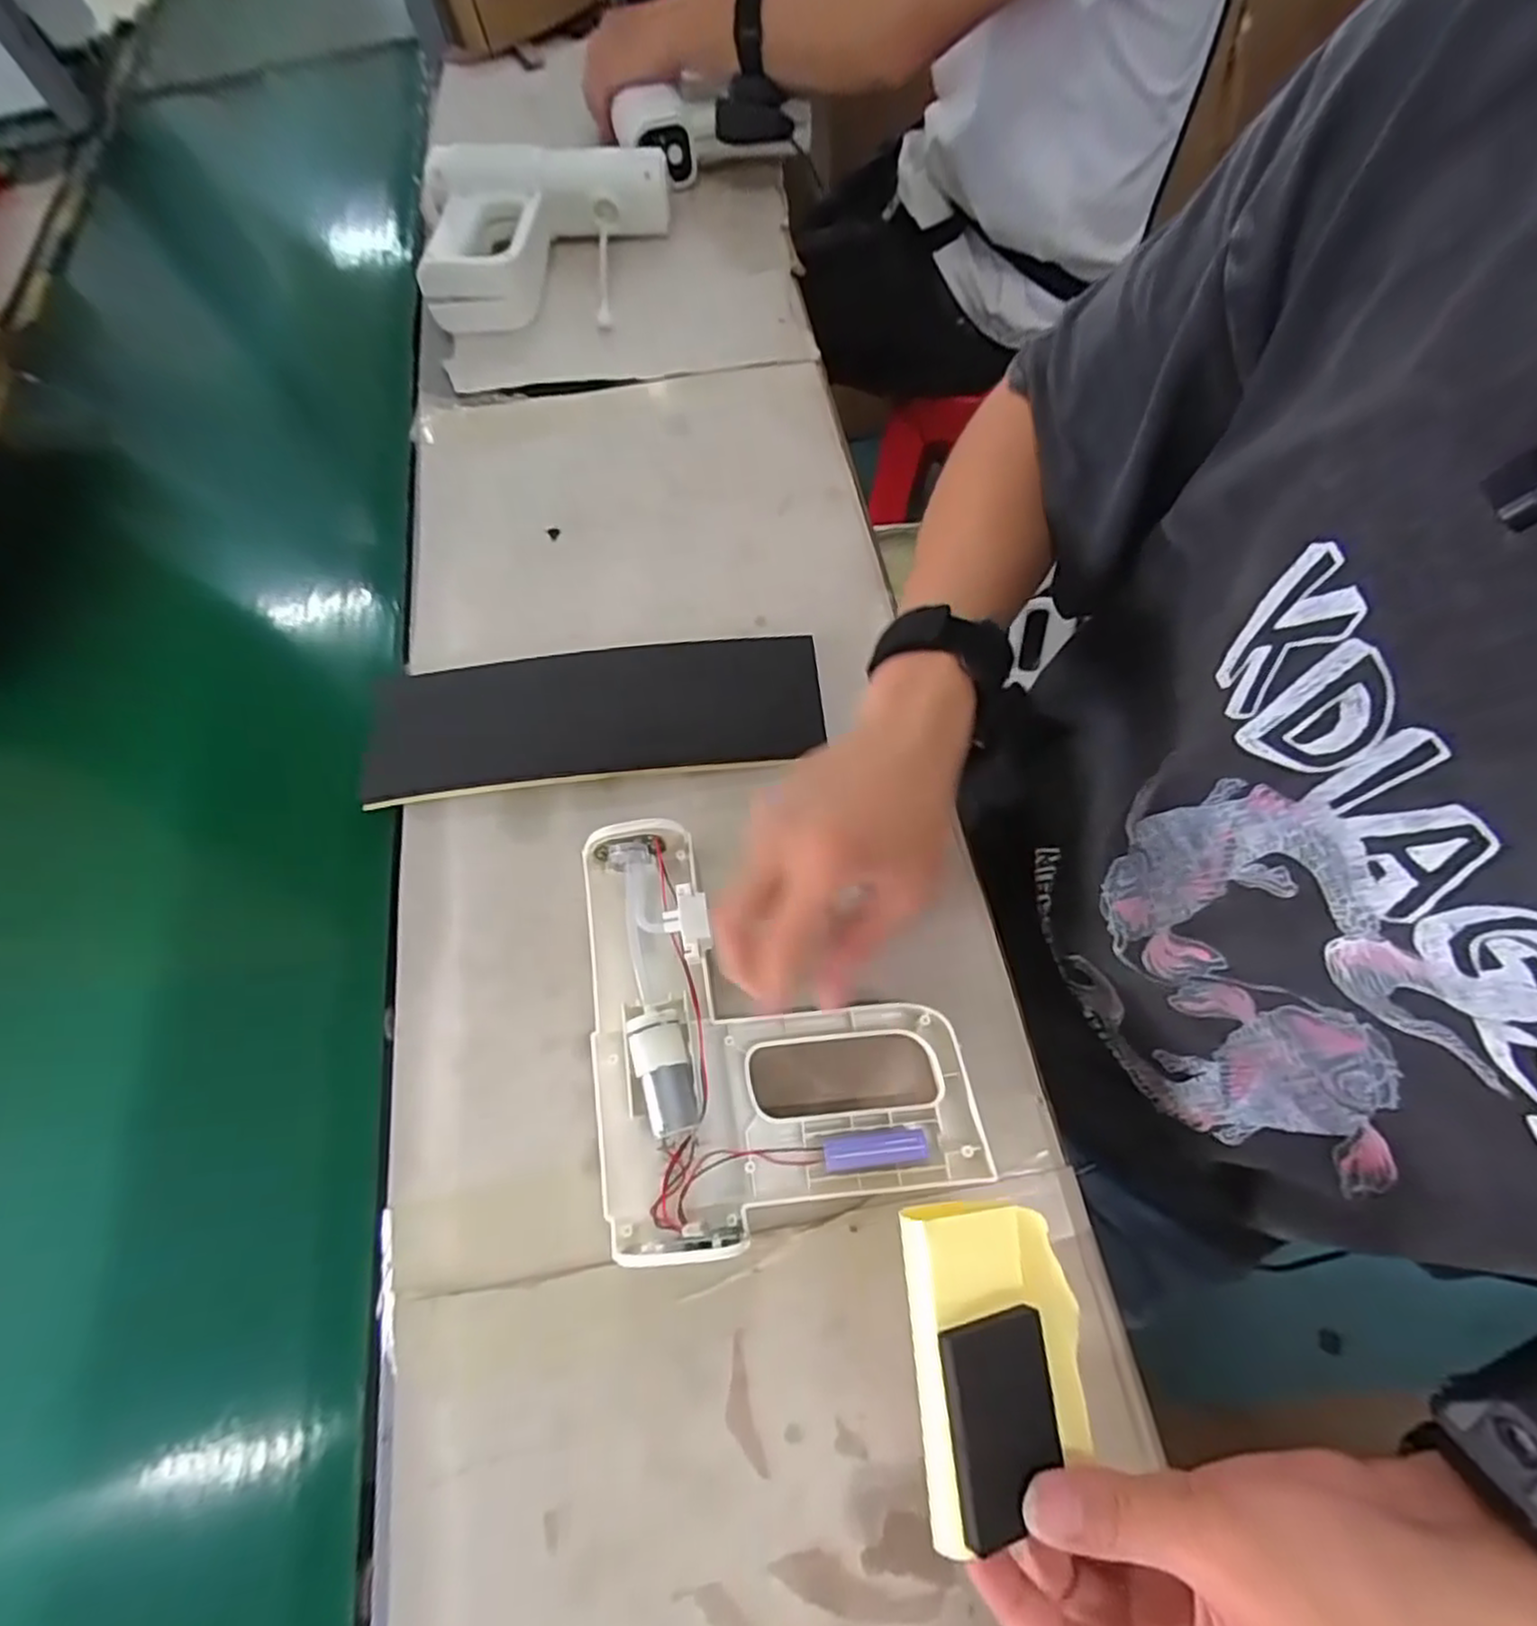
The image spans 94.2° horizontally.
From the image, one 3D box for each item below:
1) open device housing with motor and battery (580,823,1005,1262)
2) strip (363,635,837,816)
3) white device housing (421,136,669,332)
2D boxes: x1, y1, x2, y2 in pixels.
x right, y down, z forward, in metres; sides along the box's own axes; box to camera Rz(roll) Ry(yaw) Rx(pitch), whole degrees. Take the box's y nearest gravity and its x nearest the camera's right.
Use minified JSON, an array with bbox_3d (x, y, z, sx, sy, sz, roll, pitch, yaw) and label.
[{"bbox_3d":[-0.001,0.099,0.372,0.181,0.048,0.203,-11,66,0],"label":"open device housing with motor and battery"},{"bbox_3d":[-0.112,-0.066,0.464,0.287,0.025,0.093,-8,66,1],"label":"strip"},{"bbox_3d":[-0.194,-0.513,0.630,0.215,0.079,0.137,-11,66,0],"label":"white device housing"}]

